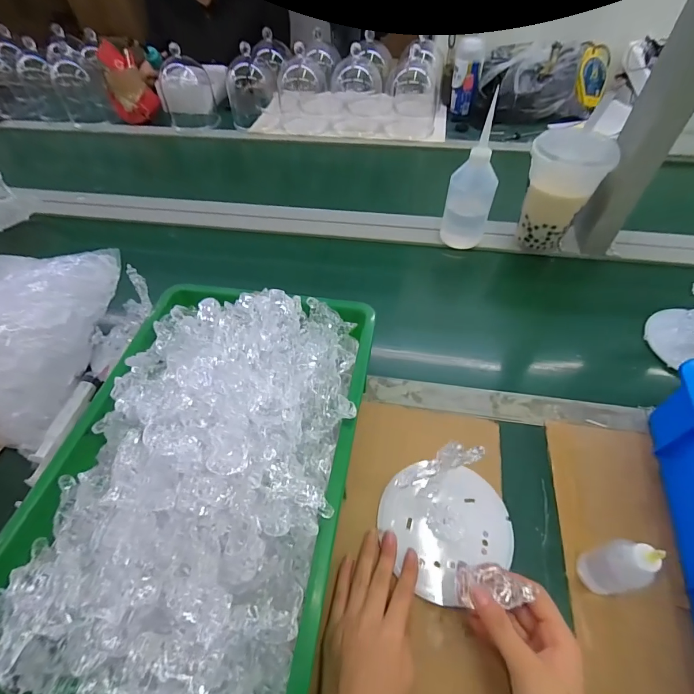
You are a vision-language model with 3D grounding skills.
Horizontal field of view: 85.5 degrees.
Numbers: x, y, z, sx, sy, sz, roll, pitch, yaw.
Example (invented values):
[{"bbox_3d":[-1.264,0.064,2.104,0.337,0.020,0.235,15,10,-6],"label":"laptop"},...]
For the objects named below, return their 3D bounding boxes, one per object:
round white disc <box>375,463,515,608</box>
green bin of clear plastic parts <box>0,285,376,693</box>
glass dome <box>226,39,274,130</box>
[{"bbox_3d":[0.100,0.174,0.379,0.119,0.010,0.116,-21,54,-14],"label":"round white disc"},{"bbox_3d":[-0.134,0.101,0.347,0.269,0.107,0.418,7,52,7],"label":"green bin of clear plastic parts"},{"bbox_3d":[-0.251,-0.677,0.978,0.116,0.161,0.125,-7,52,-4],"label":"glass dome"}]

